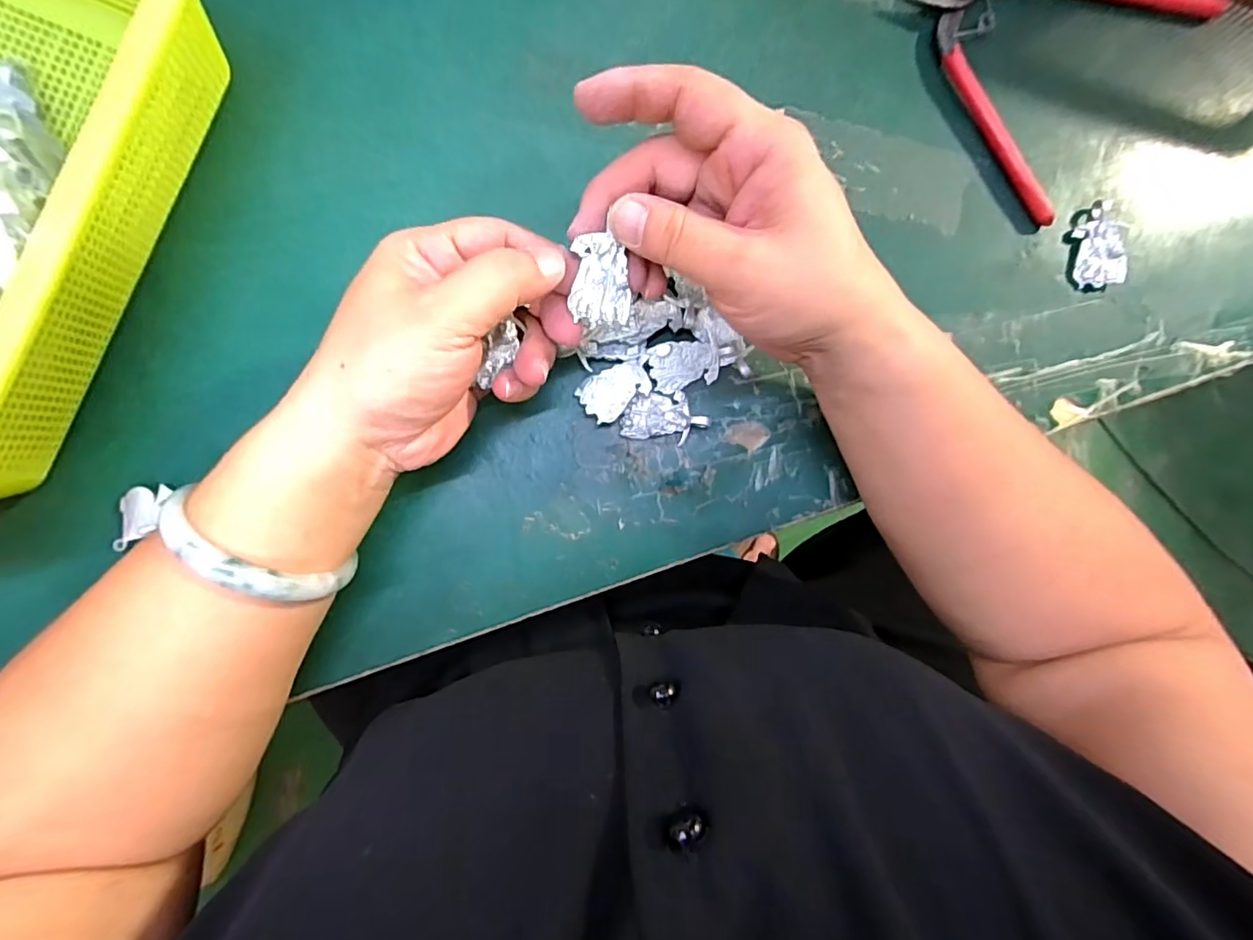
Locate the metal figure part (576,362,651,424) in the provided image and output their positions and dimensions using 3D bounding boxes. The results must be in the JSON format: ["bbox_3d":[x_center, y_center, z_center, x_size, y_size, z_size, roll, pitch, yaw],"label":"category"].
[{"bbox_3d":[-0.005,-0.038,0.270,0.033,0.008,0.023,-32,90,-4],"label":"metal figure part"}]

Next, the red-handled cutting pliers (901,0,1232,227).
[{"bbox_3d":[0.218,-0.231,0.297,0.133,0.012,0.162,40,86,-2],"label":"red-handled cutting pliers"}]

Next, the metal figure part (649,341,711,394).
[{"bbox_3d":[0.026,-0.049,0.273,0.029,0.004,0.024,-5,112,-6],"label":"metal figure part"}]

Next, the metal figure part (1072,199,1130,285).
[{"bbox_3d":[0.244,-0.116,0.292,0.023,0.009,0.040,3,88,-4],"label":"metal figure part"}]

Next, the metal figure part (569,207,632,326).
[{"bbox_3d":[-0.009,-0.074,0.223,0.019,0.006,0.032,-6,113,-4],"label":"metal figure part"}]

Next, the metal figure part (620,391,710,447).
[{"bbox_3d":[0.019,-0.025,0.275,0.040,0.005,0.024,9,87,-3],"label":"metal figure part"}]

